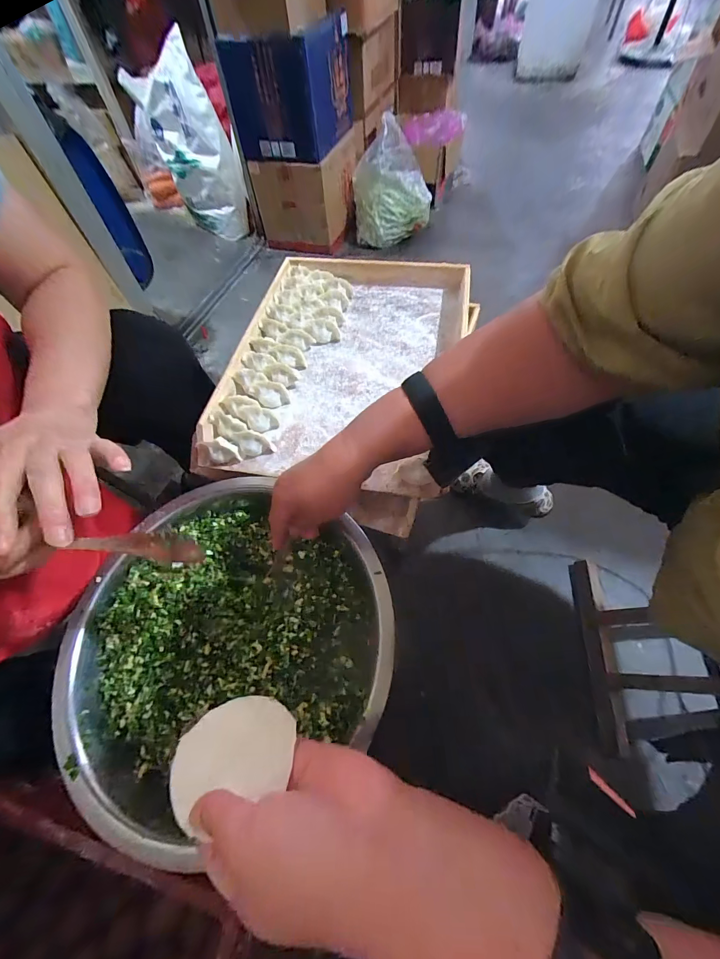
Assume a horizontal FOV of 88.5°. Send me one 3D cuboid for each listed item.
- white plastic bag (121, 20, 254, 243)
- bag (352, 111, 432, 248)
[{"bbox_3d":[-0.604,-1.199,1.372,0.257,0.532,0.207,-32,33,-15],"label":"white plastic bag"},{"bbox_3d":[0.121,-1.044,1.318,0.262,0.304,0.243,5,59,6],"label":"bag"}]

